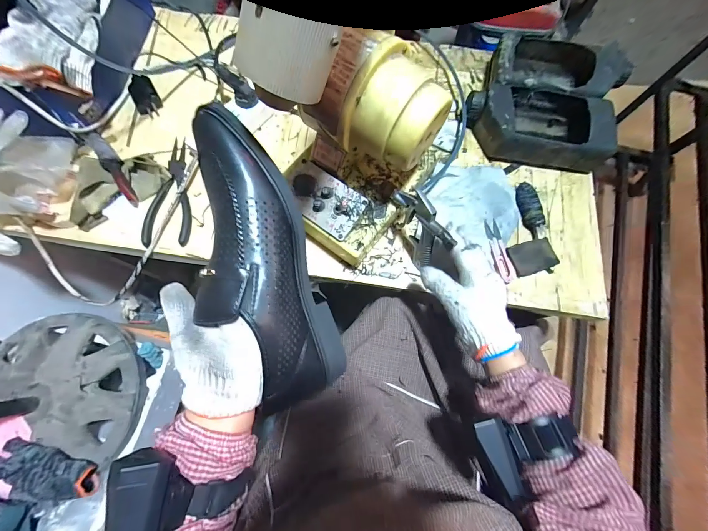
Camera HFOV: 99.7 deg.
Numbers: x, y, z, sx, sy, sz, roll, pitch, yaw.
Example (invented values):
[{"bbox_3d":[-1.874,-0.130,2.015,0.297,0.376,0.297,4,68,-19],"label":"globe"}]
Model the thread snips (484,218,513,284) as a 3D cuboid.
[{"bbox_3d":[0.225,-0.023,0.465,0.024,0.004,0.101,-9,74,-3],"label":"thread snips"}]

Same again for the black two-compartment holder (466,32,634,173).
[{"bbox_3d":[0.317,-0.281,0.511,0.223,0.072,0.224,0,74,0],"label":"black two-compartment holder"}]

